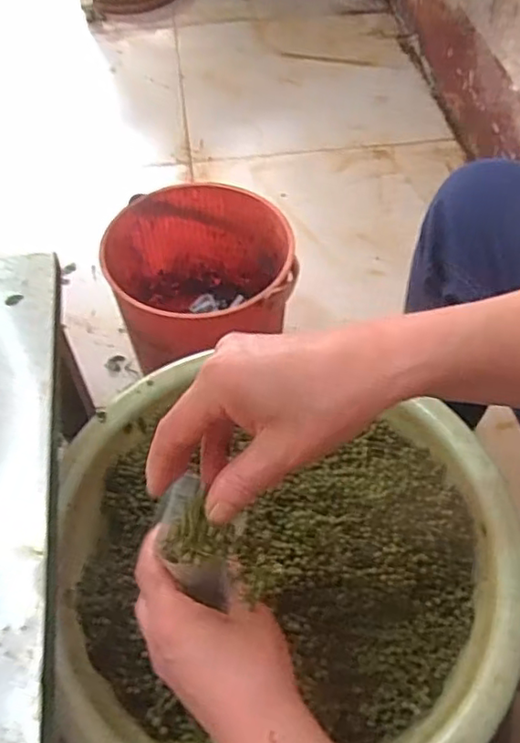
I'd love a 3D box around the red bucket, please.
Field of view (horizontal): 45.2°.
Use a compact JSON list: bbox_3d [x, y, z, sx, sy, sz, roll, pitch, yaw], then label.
[{"bbox_3d":[-0.081,-0.094,0.908,0.248,0.249,0.248,0,54,0],"label":"red bucket"}]

